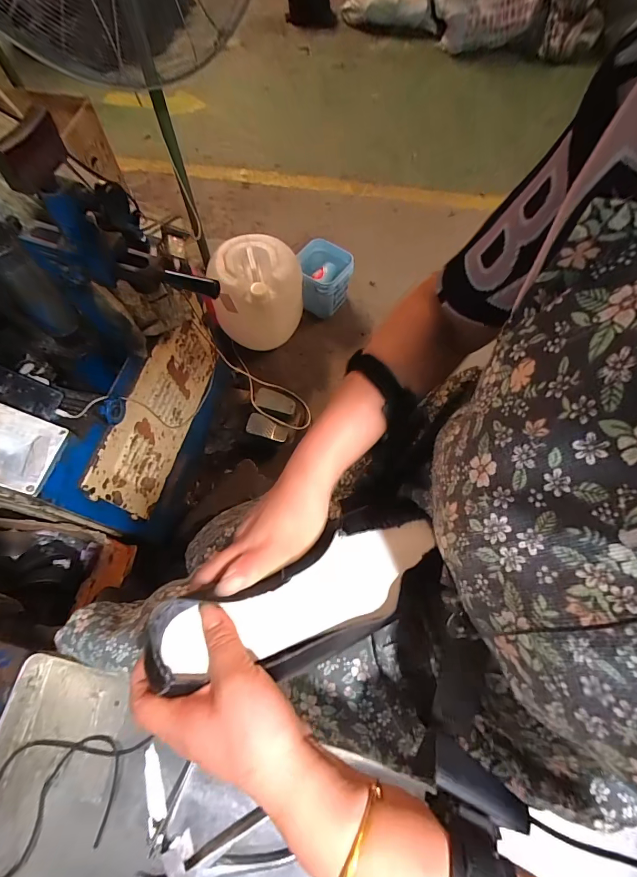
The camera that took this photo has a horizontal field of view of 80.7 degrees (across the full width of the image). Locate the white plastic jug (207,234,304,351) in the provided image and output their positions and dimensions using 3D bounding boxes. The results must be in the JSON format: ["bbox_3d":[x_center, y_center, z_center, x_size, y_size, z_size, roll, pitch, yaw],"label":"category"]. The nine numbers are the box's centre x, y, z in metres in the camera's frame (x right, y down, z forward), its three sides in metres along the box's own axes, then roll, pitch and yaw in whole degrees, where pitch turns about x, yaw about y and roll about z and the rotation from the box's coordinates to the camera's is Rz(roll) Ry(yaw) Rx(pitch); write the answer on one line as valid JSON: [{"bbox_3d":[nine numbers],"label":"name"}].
[{"bbox_3d":[-0.213,-0.540,1.417,0.297,0.340,0.261,1,66,1],"label":"white plastic jug"}]

